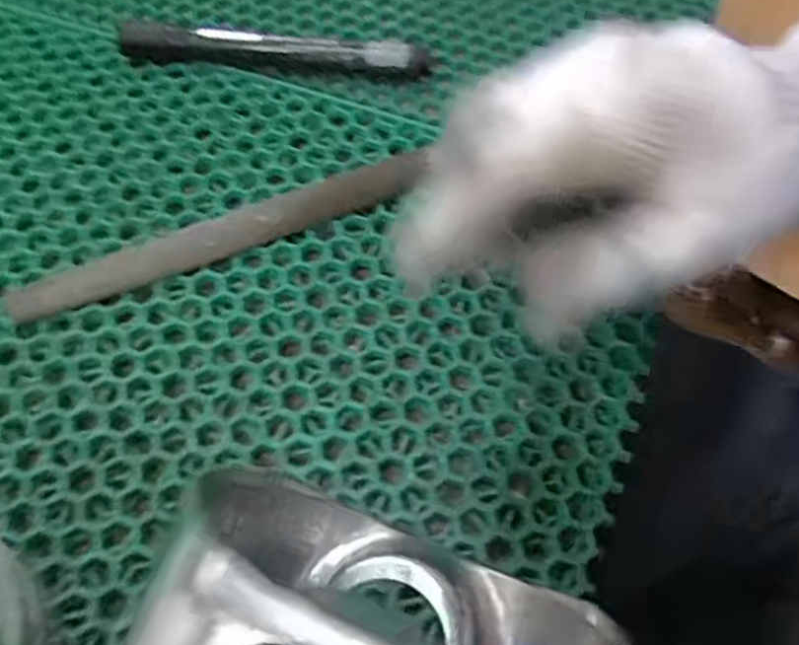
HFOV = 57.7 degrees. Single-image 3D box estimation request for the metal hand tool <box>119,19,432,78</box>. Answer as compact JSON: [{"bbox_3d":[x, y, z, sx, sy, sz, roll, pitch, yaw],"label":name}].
[{"bbox_3d":[-0.059,-0.125,0.336,0.141,0.019,0.015,4,59,1],"label":"metal hand tool"}]

